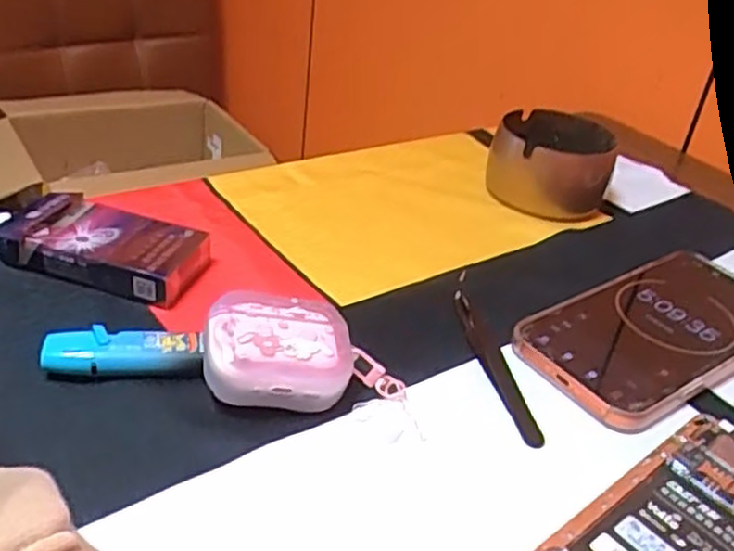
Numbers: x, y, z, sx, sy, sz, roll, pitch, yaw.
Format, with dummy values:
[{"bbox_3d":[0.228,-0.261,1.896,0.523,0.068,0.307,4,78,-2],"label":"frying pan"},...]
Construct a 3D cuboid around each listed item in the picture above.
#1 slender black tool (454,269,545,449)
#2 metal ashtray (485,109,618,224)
[{"bbox_3d":[0.063,0.035,0.382,0.016,0.009,0.130,-2,35,-14],"label":"slender black tool"},{"bbox_3d":[0.133,-0.082,0.537,0.083,0.049,0.089,18,35,15],"label":"metal ashtray"}]

